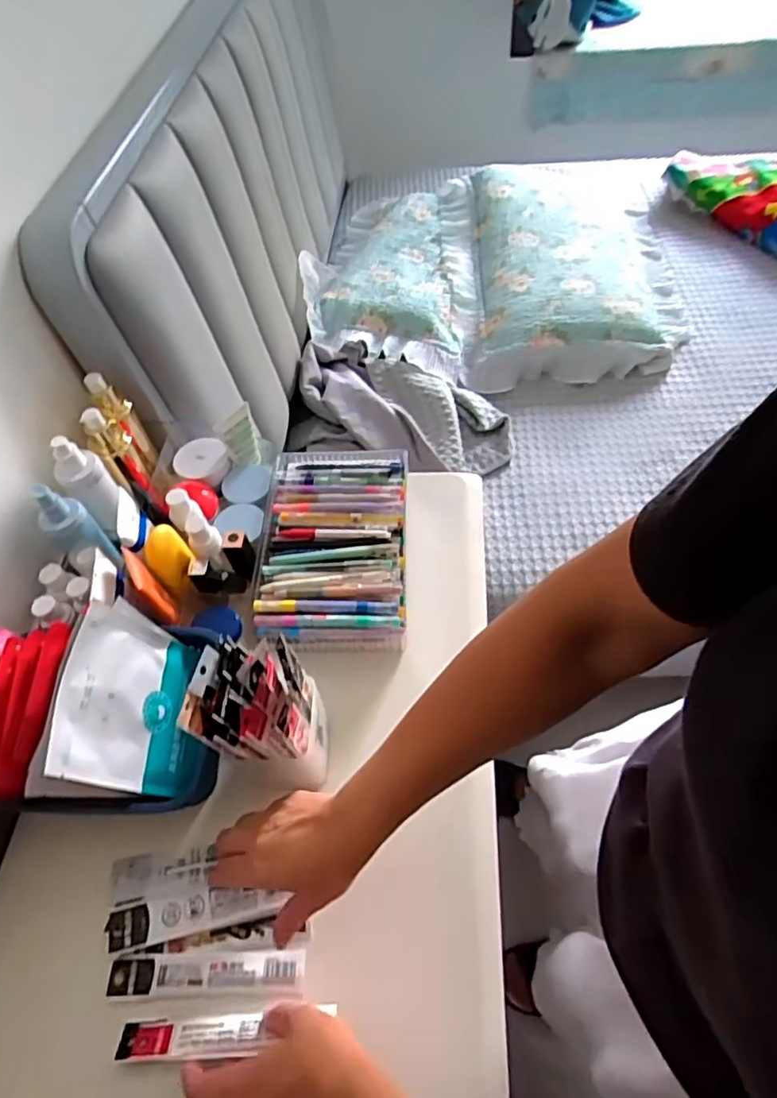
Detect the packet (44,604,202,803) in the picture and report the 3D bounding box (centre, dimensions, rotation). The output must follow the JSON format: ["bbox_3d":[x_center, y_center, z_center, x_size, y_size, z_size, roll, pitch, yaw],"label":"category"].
[{"bbox_3d":[-0.206,0.126,0.499,0.010,0.148,0.130,-10,61,18],"label":"packet"}]

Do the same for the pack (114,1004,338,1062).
[{"bbox_3d":[-0.124,0.367,0.464,0.161,0.006,0.026,-6,31,0],"label":"pack"}]

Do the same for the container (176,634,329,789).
[{"bbox_3d":[-0.104,0.148,0.532,0.086,0.173,0.082,-2,55,3],"label":"container"}]

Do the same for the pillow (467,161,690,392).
[{"bbox_3d":[0.433,-0.707,1.443,0.486,0.164,0.770,1,56,5],"label":"pillow"}]

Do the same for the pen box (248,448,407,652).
[{"bbox_3d":[-0.063,-0.009,0.703,0.163,0.037,0.255,-1,55,4],"label":"pen box"}]

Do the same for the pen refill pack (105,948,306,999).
[{"bbox_3d":[-0.148,0.345,0.497,0.157,0.006,0.031,-3,55,3],"label":"pen refill pack"}]

